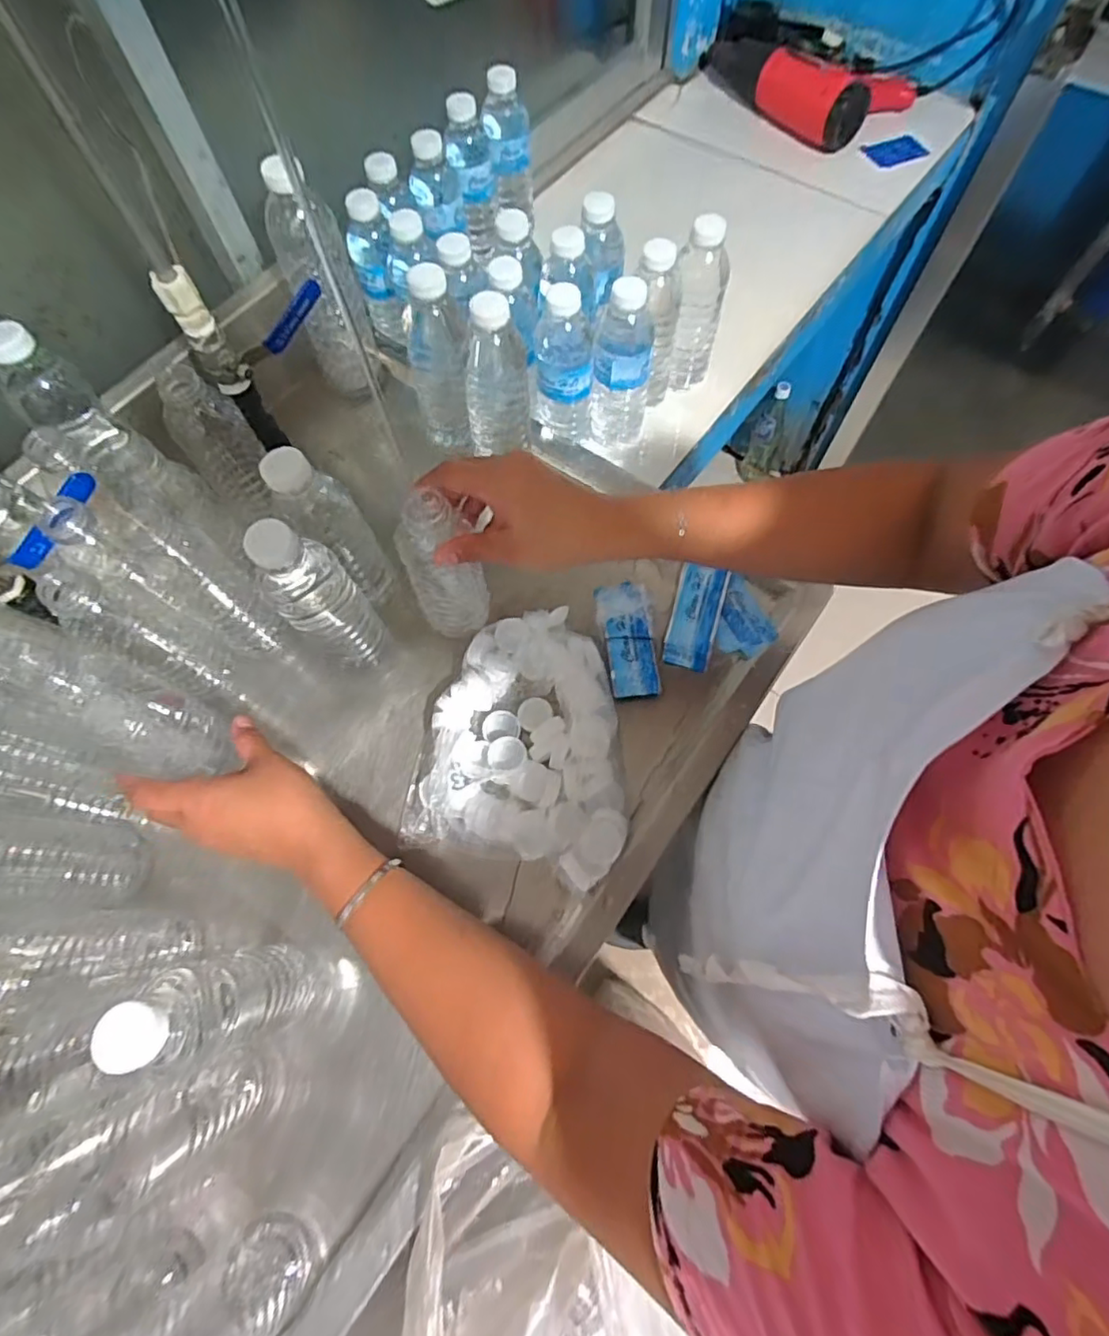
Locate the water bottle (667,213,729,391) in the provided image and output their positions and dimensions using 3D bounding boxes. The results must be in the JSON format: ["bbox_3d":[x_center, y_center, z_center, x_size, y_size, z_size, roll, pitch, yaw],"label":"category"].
[{"bbox_3d":[0.145,-0.357,0.614,0.048,0.169,0.047,11,69,6],"label":"water bottle"}]

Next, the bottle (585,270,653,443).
[{"bbox_3d":[0.066,-0.303,0.603,0.055,0.181,0.059,3,68,4],"label":"bottle"}]

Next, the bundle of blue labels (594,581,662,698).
[{"bbox_3d":[0.066,-0.025,0.533,0.043,0.014,0.103,-9,81,-1],"label":"bundle of blue labels"}]

